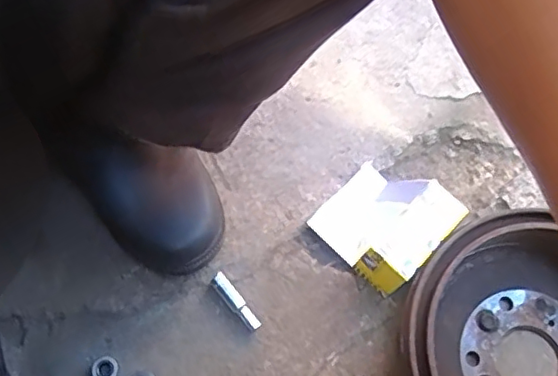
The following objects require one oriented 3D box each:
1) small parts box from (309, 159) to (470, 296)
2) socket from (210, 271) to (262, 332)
[{"bbox_3d":[0.105,0.030,0.586,0.111,0.060,0.109,43,73,13],"label":"small parts box"},{"bbox_3d":[-0.042,0.110,0.567,0.015,0.015,0.065,-38,75,-15],"label":"socket"}]

